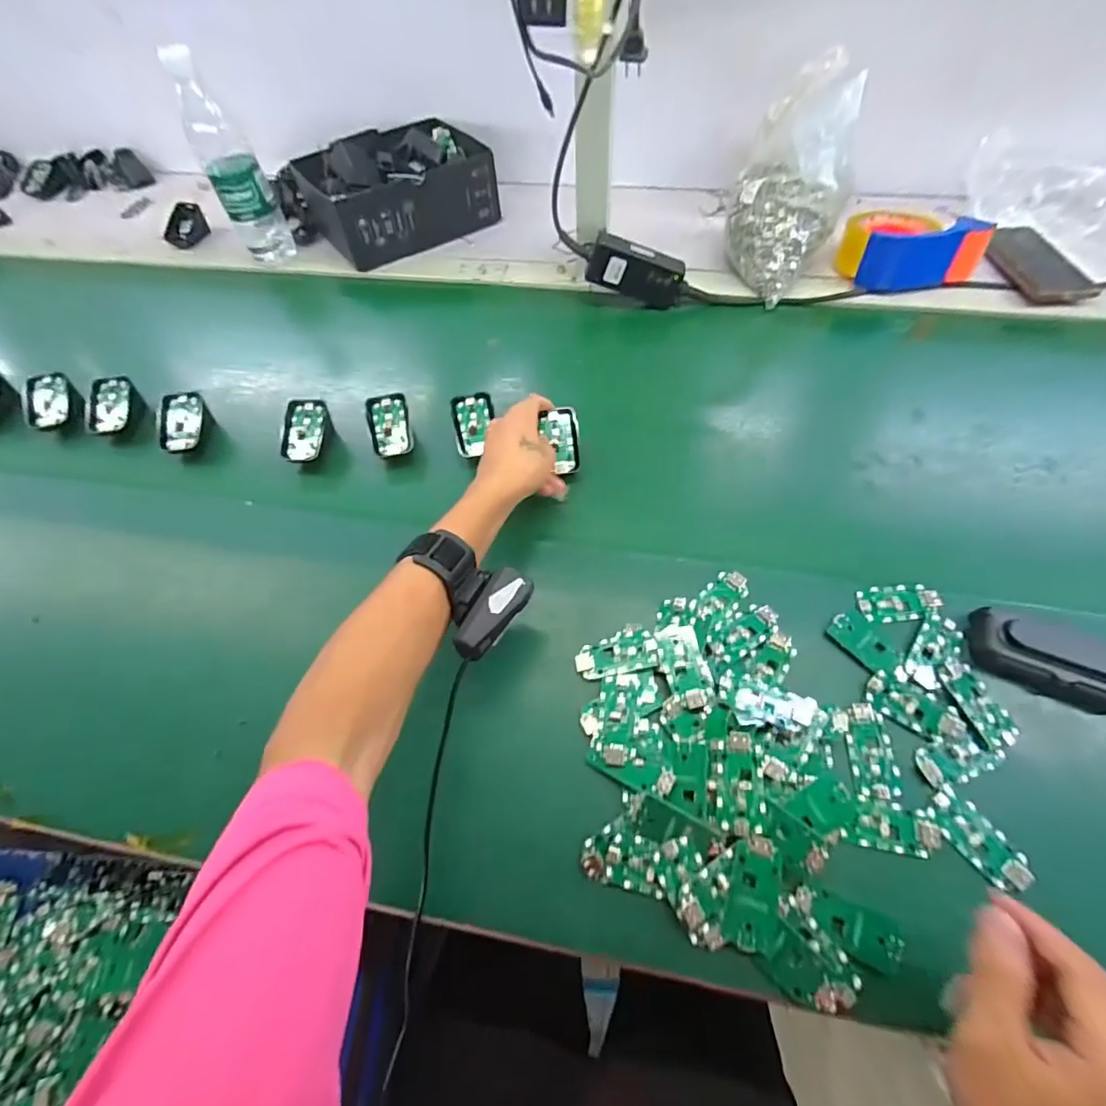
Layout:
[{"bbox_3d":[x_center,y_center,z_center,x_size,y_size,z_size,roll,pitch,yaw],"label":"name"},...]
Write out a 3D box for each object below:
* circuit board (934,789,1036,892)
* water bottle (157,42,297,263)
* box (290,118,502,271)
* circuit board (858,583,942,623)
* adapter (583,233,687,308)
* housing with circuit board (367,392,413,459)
[{"bbox_3d":[0.288,0.193,0.345,0.031,0.009,0.063,-33,63,-16],"label":"circuit board"},{"bbox_3d":[-0.418,-0.501,0.672,0.065,0.234,0.059,-24,61,-11],"label":"water bottle"},{"bbox_3d":[-0.221,-0.534,0.749,0.244,0.095,0.175,-30,62,-14],"label":"box"},{"bbox_3d":[0.285,0.039,0.422,0.062,0.009,0.032,-3,59,1],"label":"circuit board"},{"bbox_3d":[0.105,-0.344,0.629,0.123,0.059,0.026,14,57,-16],"label":"adapter"},{"bbox_3d":[-0.171,-0.135,0.540,0.040,0.016,0.068,-13,78,-4],"label":"housing with circuit board"}]

